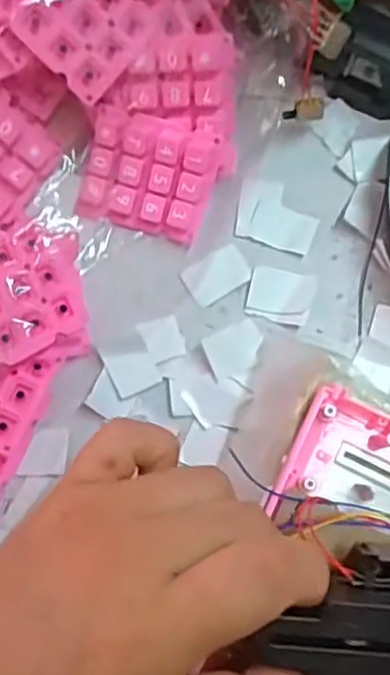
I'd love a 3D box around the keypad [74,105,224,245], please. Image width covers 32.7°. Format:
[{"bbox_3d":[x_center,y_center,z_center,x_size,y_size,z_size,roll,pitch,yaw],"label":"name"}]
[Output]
[{"bbox_3d":[-0.022,-0.072,0.298,0.057,0.010,0.048,18,111,7],"label":"keypad"}]

